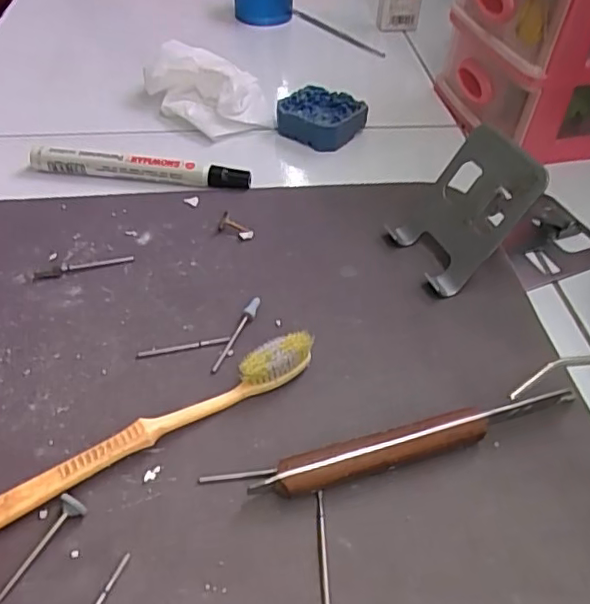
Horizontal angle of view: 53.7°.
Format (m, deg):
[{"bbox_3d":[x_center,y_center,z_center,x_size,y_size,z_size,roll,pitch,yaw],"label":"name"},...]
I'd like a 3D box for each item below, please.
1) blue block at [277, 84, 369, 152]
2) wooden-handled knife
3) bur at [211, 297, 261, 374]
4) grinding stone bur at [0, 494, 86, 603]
[{"bbox_3d":[0.022,-0.137,0.433,0.055,0.022,0.057,32,53,26],"label":"blue block"},{"bbox_3d":[0.055,0.057,0.241,0.144,0.016,0.012,-12,47,-13],"label":"wooden-handled knife"},{"bbox_3d":[-0.028,0.015,0.285,0.005,0.005,0.047,16,47,14],"label":"bur"},{"bbox_3d":[-0.092,0.088,0.209,0.008,0.011,0.039,24,50,21],"label":"grinding stone bur"}]

